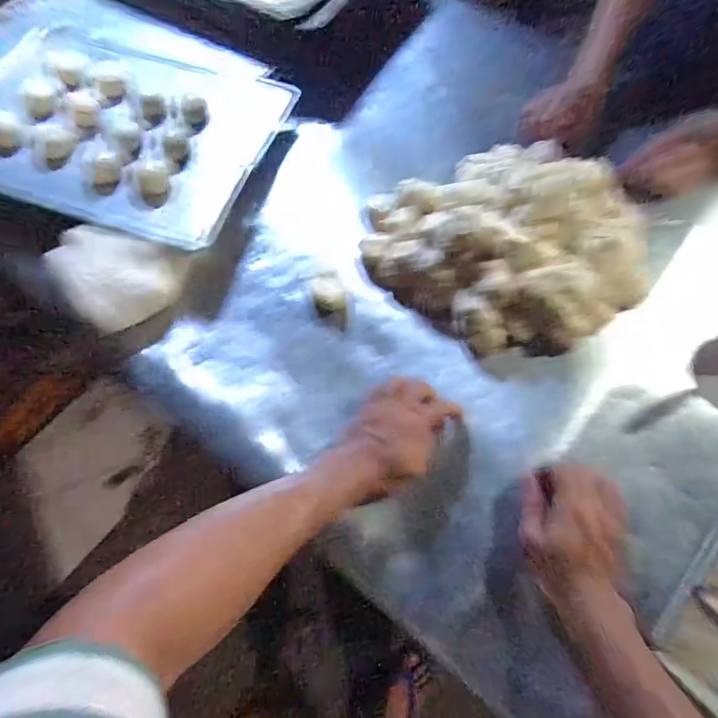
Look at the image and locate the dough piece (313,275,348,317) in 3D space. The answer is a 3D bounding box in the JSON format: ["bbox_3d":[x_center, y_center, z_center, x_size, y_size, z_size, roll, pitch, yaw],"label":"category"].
[{"bbox_3d":[-0.039,-0.086,0.576,0.044,0.021,0.056,-1,68,0],"label":"dough piece"}]

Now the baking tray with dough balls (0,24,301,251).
[{"bbox_3d":[-0.360,-0.346,0.617,0.452,0.040,0.321,18,69,7],"label":"baking tray with dough balls"}]

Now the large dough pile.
[{"bbox_3d":[0.207,-0.164,0.556,0.338,0.099,0.314,-35,72,-13],"label":"large dough pile"}]

